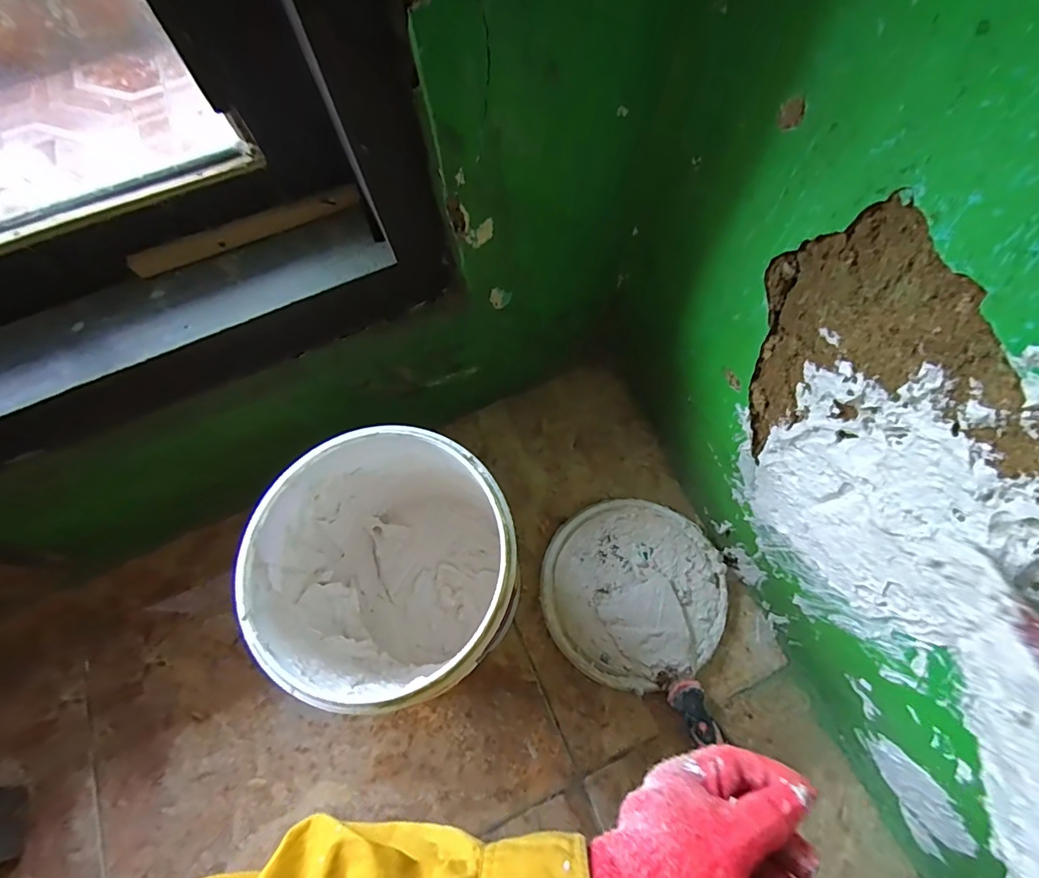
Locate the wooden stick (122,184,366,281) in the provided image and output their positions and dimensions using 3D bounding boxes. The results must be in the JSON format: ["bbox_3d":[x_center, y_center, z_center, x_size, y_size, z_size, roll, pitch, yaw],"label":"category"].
[{"bbox_3d":[-0.201,-0.155,0.370,0.167,0.019,0.015,-24,69,-7],"label":"wooden stick"}]

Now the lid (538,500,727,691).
[{"bbox_3d":[0.110,0.146,0.482,0.170,0.023,0.170,-1,68,2],"label":"lid"}]

